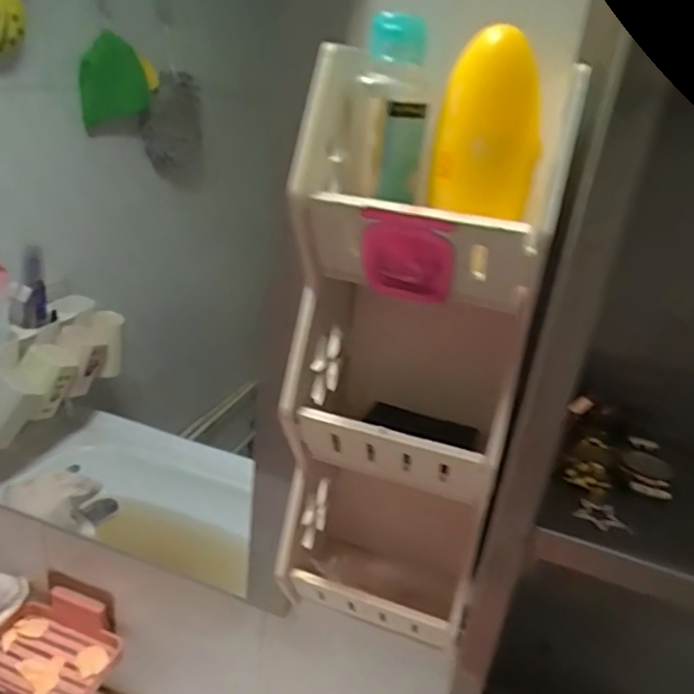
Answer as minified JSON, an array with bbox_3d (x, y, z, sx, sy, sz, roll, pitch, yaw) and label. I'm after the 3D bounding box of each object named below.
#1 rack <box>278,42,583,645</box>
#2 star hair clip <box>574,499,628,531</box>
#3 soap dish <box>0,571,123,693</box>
[{"bbox_3d":[0.045,0.016,0.371,0.117,0.323,0.152,16,25,18],"label":"rack"},{"bbox_3d":[0.121,0.081,0.286,0.021,0.005,0.017,23,28,32],"label":"star hair clip"},{"bbox_3d":[-0.295,0.293,0.603,0.128,0.058,0.098,14,24,14],"label":"soap dish"}]

